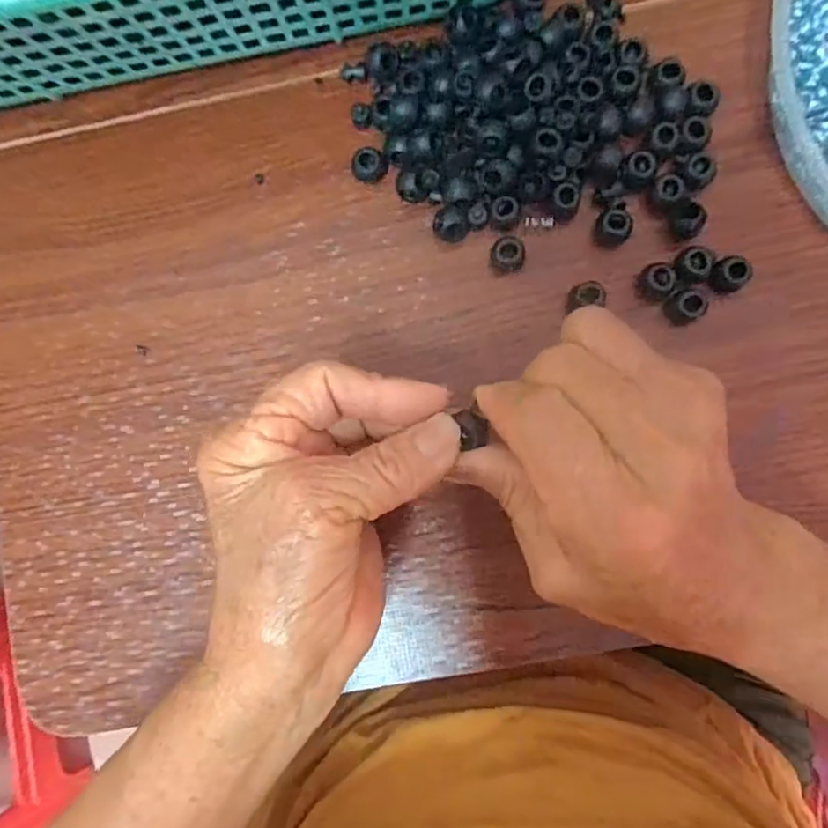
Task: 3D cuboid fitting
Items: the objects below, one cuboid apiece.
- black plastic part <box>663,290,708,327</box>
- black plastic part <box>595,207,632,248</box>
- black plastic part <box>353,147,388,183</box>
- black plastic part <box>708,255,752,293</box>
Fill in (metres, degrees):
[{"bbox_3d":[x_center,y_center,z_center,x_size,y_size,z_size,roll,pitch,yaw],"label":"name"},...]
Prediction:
[{"bbox_3d":[0.119,-0.047,0.265,0.016,0.011,0.013,-21,86,3],"label":"black plastic part"},{"bbox_3d":[0.090,-0.084,0.272,0.014,0.015,0.014,0,87,5],"label":"black plastic part"},{"bbox_3d":[-0.021,-0.115,0.283,0.015,0.013,0.012,-39,85,2],"label":"black plastic part"},{"bbox_3d":[0.138,-0.061,0.266,0.014,0.013,0.014,0,87,5],"label":"black plastic part"}]

